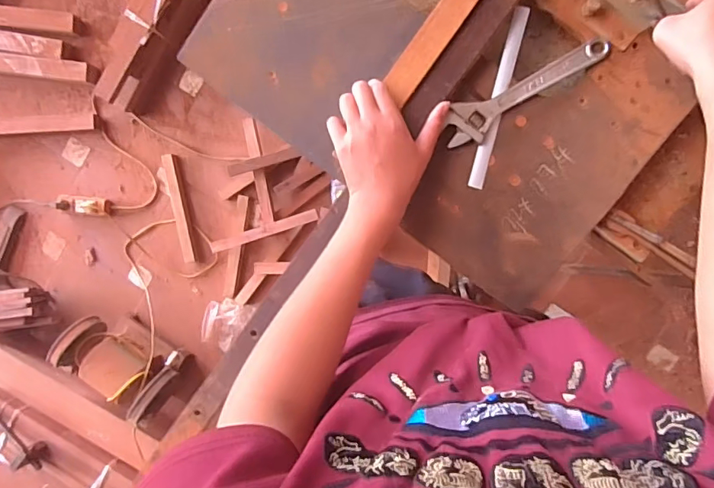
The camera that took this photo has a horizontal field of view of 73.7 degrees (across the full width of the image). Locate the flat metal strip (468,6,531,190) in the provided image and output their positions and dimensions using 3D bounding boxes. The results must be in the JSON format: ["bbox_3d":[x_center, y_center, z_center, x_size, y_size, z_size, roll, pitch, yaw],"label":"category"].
[{"bbox_3d":[0.157,-0.160,0.528,0.016,0.010,0.199,14,97,3],"label":"flat metal strip"}]

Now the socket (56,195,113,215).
[{"bbox_3d":[-0.845,-0.119,1.479,0.169,0.062,0.057,4,95,5],"label":"socket"}]

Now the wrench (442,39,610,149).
[{"bbox_3d":[0.184,-0.161,0.513,0.186,0.013,0.044,-24,93,7],"label":"wrench"}]

